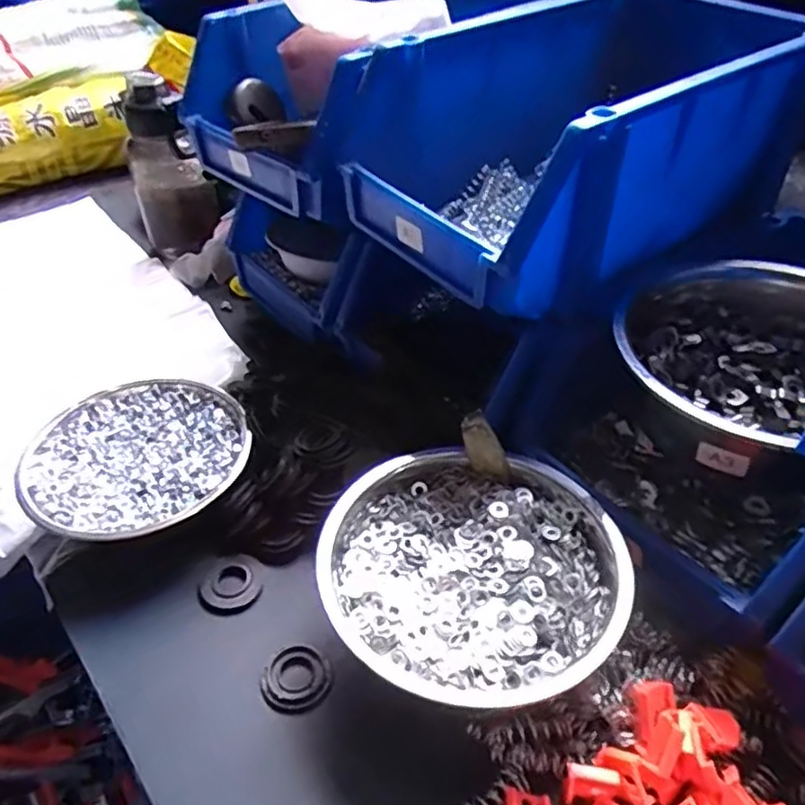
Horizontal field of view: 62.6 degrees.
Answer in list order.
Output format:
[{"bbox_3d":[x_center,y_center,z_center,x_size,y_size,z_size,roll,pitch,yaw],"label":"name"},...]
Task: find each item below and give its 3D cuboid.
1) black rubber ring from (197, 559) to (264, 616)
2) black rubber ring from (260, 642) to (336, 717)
[{"bbox_3d":[-0.125,0.134,0.478,0.042,0.004,0.044,-1,41,1],"label":"black rubber ring"},{"bbox_3d":[-0.068,0.178,0.426,0.044,0.008,0.041,-1,41,1],"label":"black rubber ring"}]

